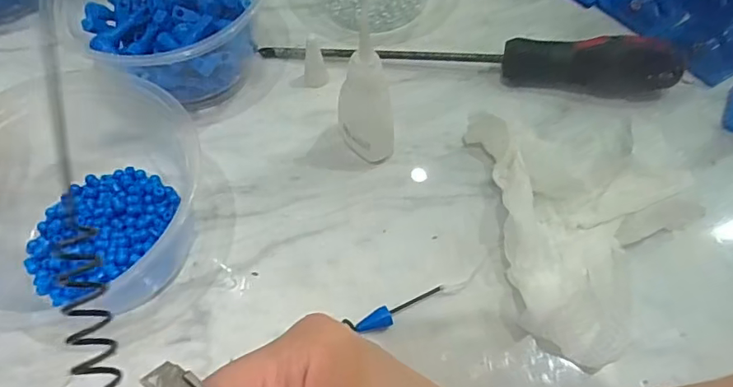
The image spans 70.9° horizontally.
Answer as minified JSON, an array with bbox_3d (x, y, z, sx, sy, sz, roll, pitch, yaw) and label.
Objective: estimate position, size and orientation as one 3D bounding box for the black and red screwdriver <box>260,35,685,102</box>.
[{"bbox_3d":[0.055,-0.080,0.298,0.232,0.032,0.022,7,61,4],"label":"black and red screwdriver"}]

